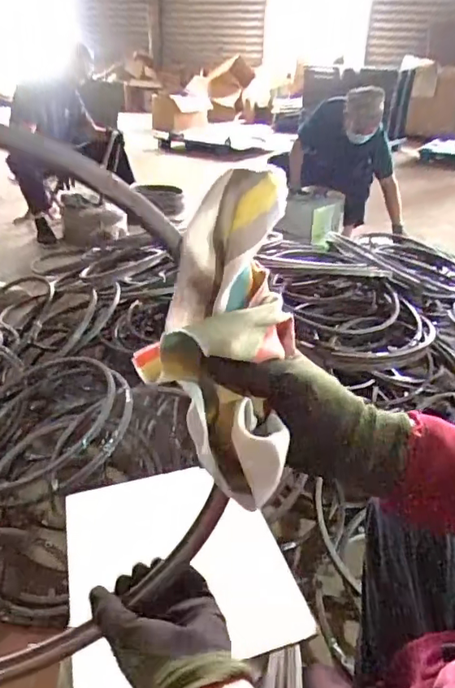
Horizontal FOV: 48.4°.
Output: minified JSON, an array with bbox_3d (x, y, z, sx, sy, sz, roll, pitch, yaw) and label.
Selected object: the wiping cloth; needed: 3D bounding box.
[{"bbox_3d":[-0.005,-0.006,0.313,0.093,0.182,0.066,0,-2,-3],"label":"wiping cloth"}]

